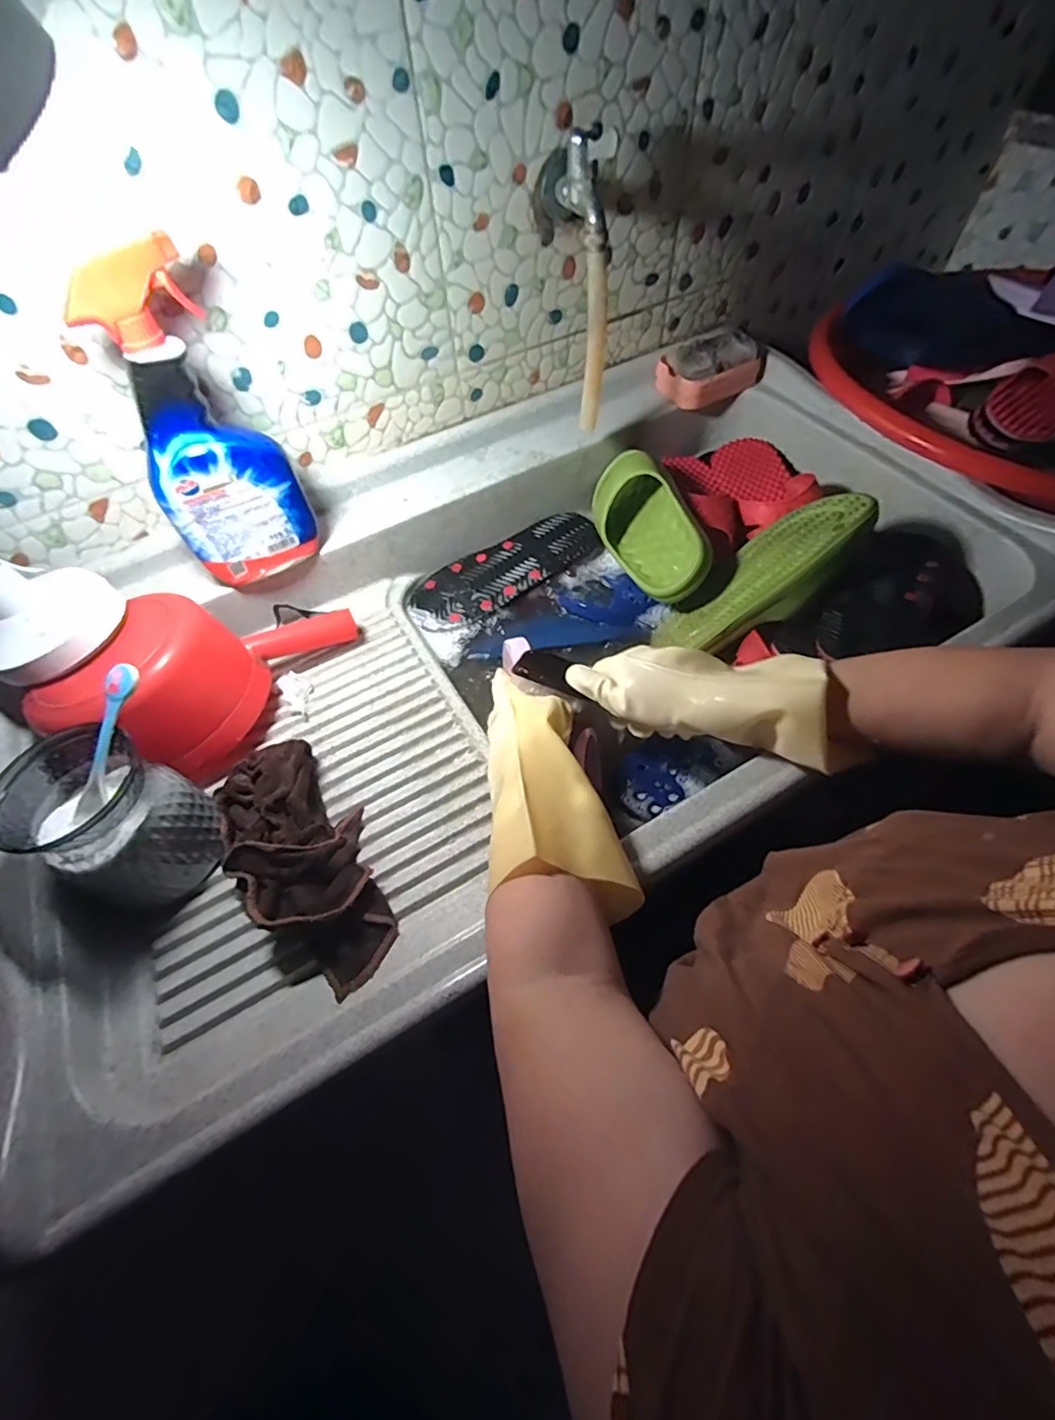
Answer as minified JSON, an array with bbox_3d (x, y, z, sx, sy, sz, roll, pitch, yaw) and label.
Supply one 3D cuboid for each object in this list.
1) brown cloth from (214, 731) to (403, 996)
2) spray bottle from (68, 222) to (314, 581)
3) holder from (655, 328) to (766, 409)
[{"bbox_3d":[-0.181,0.110,0.431,0.095,0.055,0.221,-39,63,-19],"label":"brown cloth"},{"bbox_3d":[-0.289,-0.240,0.482,0.118,0.252,0.068,-32,61,-15],"label":"spray bottle"},{"bbox_3d":[0.242,-0.445,0.702,0.135,0.051,0.073,-20,59,-8],"label":"holder"}]

